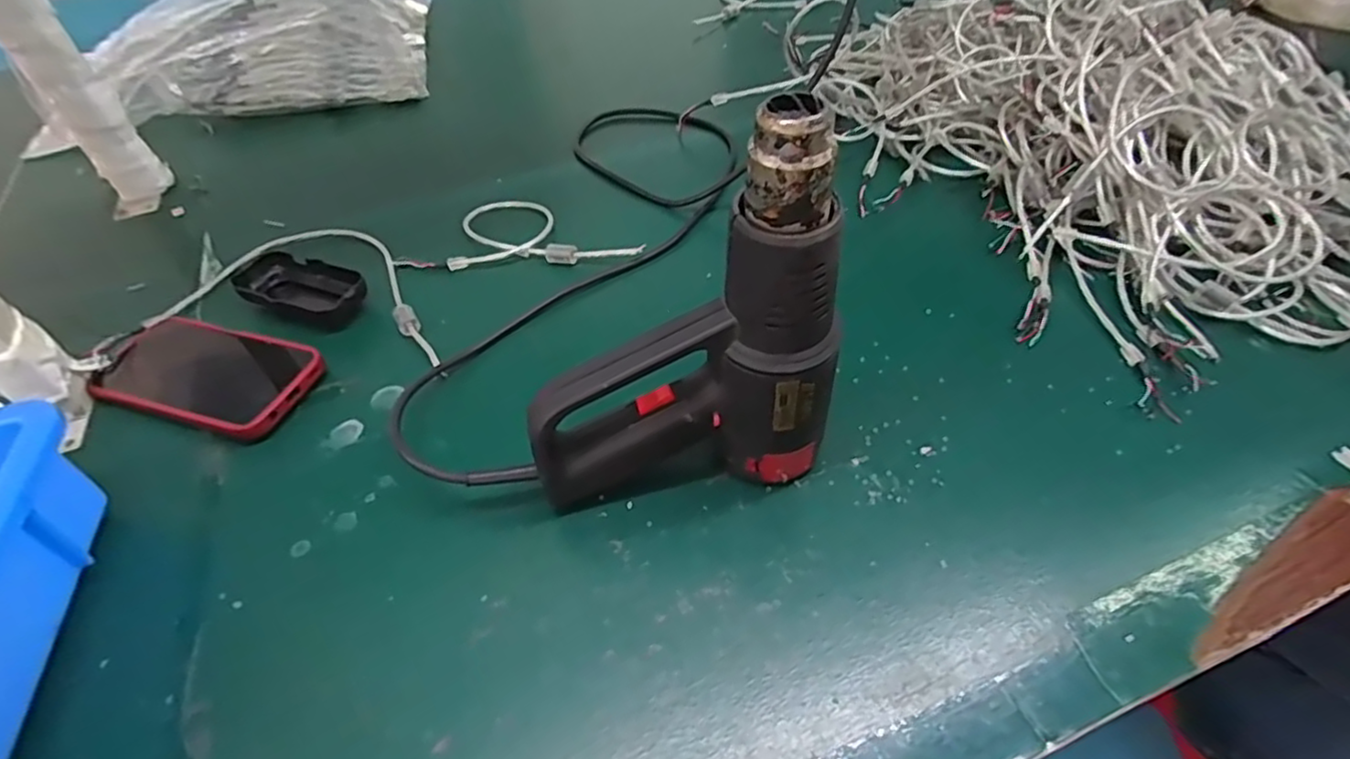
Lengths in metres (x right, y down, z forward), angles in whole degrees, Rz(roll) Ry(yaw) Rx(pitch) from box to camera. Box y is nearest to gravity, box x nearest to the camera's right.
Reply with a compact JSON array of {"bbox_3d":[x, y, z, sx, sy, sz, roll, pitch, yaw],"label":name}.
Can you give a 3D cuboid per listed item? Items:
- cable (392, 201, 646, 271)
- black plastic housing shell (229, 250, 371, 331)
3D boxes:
[{"bbox_3d":[-0.140,-0.137,0.596,0.215,0.012,0.098,-4,50,-1],"label":"cable"},{"bbox_3d":[-0.312,-0.074,0.548,0.117,0.022,0.053,15,52,15],"label":"black plastic housing shell"}]

